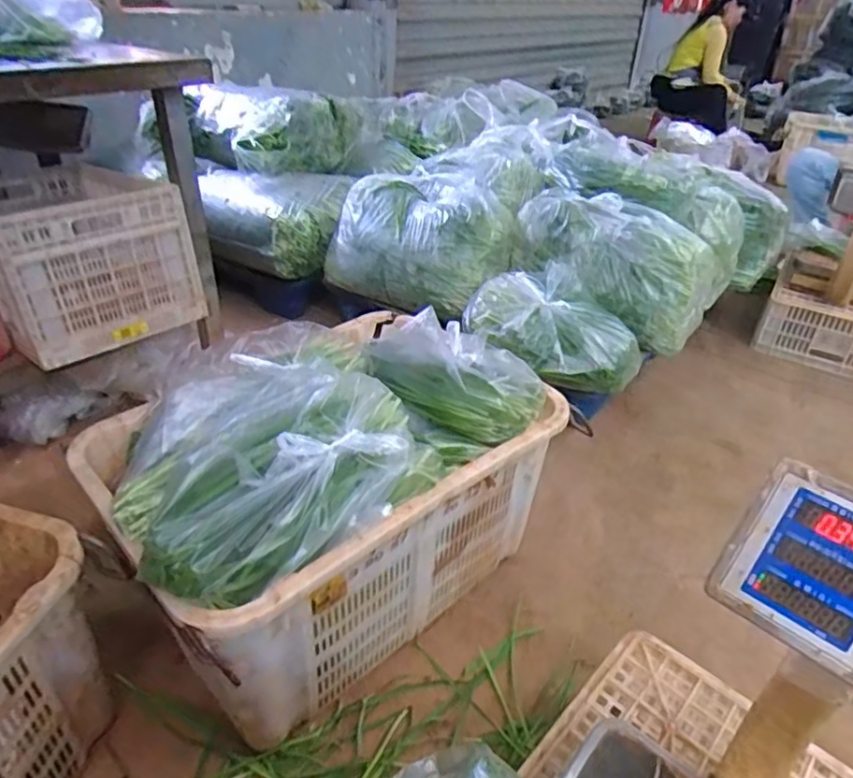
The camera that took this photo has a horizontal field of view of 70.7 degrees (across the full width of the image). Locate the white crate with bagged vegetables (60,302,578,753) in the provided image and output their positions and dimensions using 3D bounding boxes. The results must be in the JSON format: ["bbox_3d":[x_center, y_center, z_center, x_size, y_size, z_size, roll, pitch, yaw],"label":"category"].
[{"bbox_3d":[-0.160,0.165,1.000,0.625,0.480,0.449,-27,43,-35],"label":"white crate with bagged vegetables"}]

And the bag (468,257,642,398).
[{"bbox_3d":[0.293,-0.138,1.429,0.405,0.199,0.251,23,39,28],"label":"bag"}]

